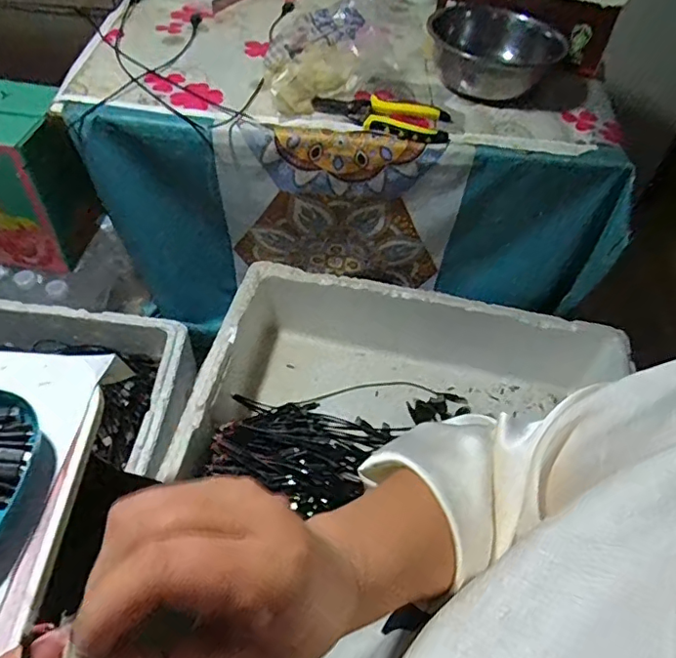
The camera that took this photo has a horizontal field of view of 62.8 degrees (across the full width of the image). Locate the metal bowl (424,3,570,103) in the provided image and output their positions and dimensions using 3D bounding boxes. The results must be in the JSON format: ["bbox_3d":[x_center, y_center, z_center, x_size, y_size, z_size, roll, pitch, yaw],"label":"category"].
[{"bbox_3d":[0.206,-0.367,0.747,0.153,0.074,0.149,3,51,-3],"label":"metal bowl"}]

